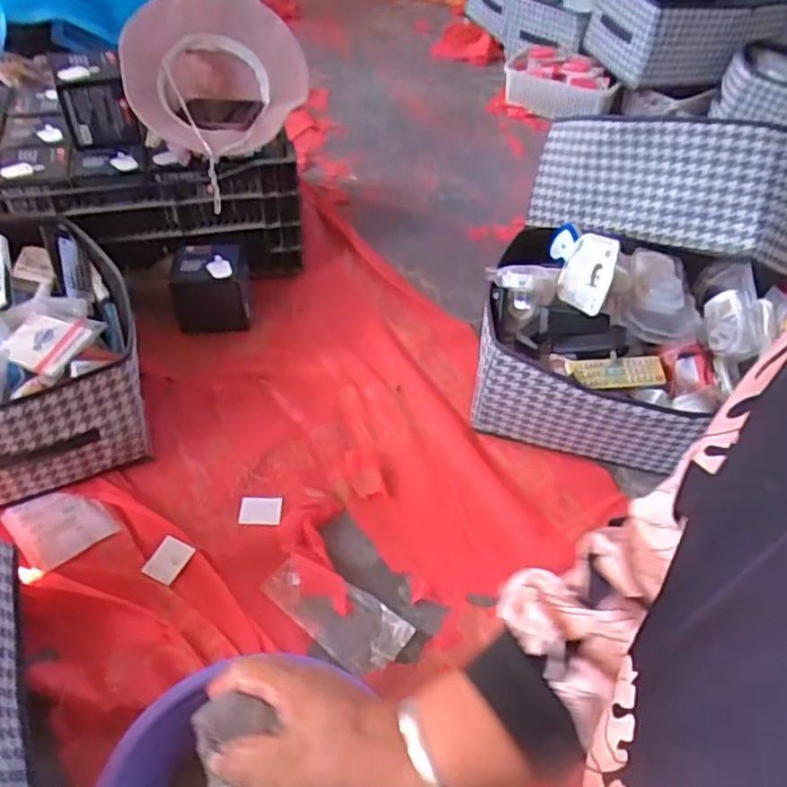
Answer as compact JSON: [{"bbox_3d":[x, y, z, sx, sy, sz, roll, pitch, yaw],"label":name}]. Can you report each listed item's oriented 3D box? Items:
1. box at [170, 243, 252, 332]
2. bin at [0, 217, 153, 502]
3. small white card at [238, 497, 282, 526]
[{"bbox_3d":[-0.315,-0.184,1.169,0.126,0.106,0.113,-3,47,-6],"label":"box"},{"bbox_3d":[-0.571,-0.080,0.971,0.358,0.158,0.476,-23,52,-23],"label":"bin"},{"bbox_3d":[-0.183,0.161,0.929,0.056,0.004,0.046,2,46,-2],"label":"small white card"}]

